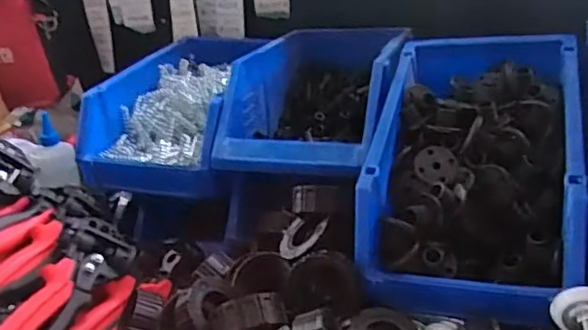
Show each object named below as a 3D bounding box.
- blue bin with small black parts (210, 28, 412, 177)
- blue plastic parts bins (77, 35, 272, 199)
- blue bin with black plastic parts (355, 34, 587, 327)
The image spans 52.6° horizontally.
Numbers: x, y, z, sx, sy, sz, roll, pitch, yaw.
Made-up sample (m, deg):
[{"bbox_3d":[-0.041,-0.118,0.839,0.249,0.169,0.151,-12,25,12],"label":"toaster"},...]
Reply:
[{"bbox_3d":[0.049,-0.093,0.816,0.201,0.133,0.328,3,22,21],"label":"blue bin with small black parts"},{"bbox_3d":[-0.163,-0.085,0.902,0.206,0.146,0.341,-1,21,11],"label":"blue plastic parts bins"},{"bbox_3d":[0.197,-0.008,0.645,0.195,0.195,0.320,3,22,21],"label":"blue bin with black plastic parts"}]

